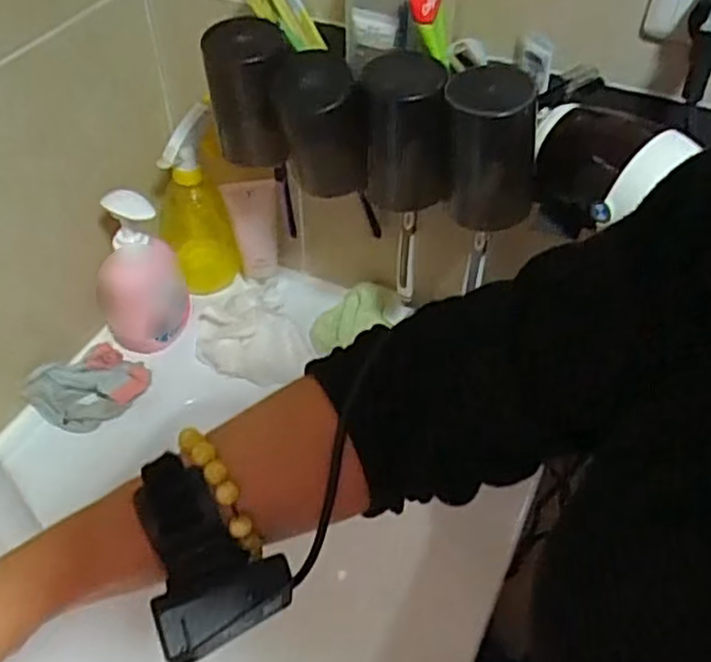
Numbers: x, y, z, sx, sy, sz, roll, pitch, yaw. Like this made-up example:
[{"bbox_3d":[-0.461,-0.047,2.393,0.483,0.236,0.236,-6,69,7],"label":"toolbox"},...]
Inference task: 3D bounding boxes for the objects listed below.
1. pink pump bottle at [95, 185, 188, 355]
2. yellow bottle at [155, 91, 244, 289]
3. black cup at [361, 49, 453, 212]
[{"bbox_3d":[-0.217,-0.060,0.713,0.082,0.173,0.057,-24,53,-21],"label":"pink pump bottle"},{"bbox_3d":[-0.167,-0.132,0.763,0.072,0.222,0.057,-12,49,-12],"label":"yellow bottle"},{"bbox_3d":[0.038,-0.143,0.544,0.064,0.106,0.070,0,48,0],"label":"black cup"}]

